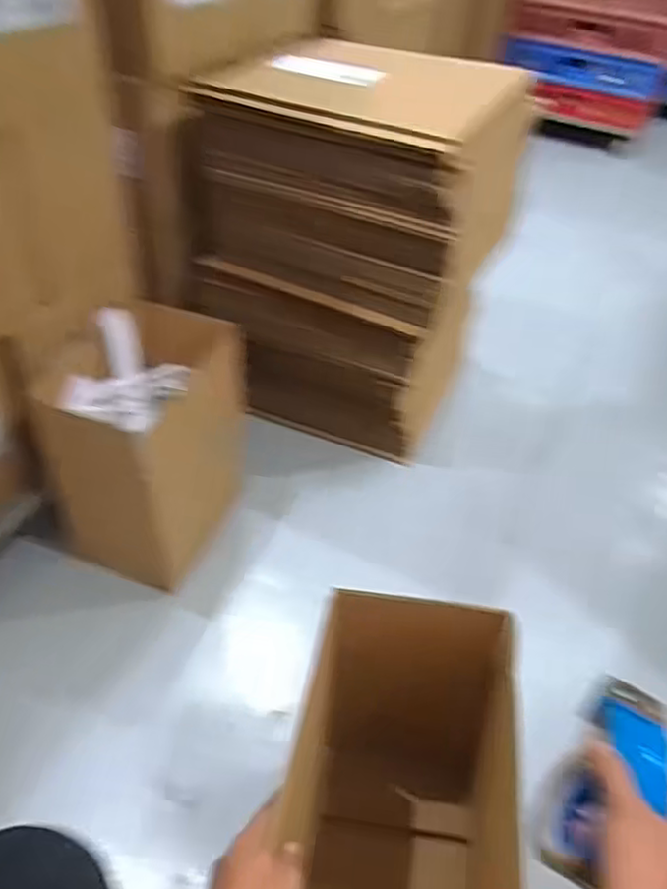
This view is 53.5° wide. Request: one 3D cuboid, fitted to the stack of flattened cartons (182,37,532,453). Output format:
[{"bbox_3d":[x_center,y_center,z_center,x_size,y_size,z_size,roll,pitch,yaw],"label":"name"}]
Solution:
[{"bbox_3d":[0.058,-0.385,1.357,0.492,0.648,0.479,25,46,20],"label":"stack of flattened cartons"}]

